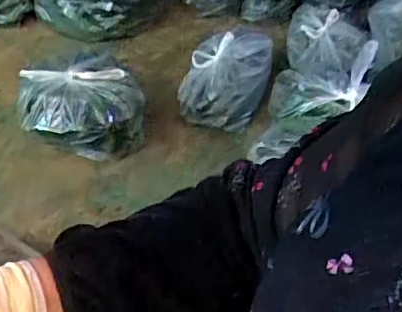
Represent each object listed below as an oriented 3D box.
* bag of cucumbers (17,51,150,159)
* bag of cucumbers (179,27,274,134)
[{"bbox_3d":[-0.276,-0.118,1.306,0.273,0.157,0.233,-11,44,-9],"label":"bag of cucumbers"},{"bbox_3d":[0.068,-0.190,1.379,0.166,0.154,0.271,15,46,17],"label":"bag of cucumbers"}]

